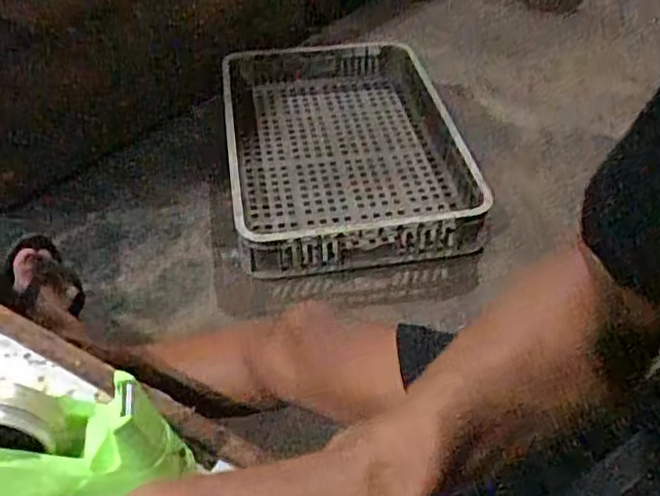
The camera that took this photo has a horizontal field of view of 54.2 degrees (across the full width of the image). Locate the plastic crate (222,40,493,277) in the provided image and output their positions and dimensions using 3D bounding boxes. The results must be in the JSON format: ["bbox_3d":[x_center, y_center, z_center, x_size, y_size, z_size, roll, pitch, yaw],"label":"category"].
[{"bbox_3d":[0.025,-0.212,1.214,0.424,0.108,0.617,-6,43,-6],"label":"plastic crate"}]

